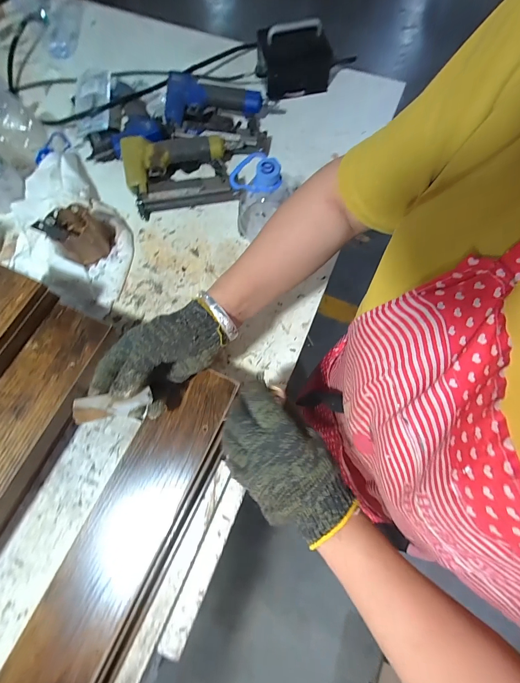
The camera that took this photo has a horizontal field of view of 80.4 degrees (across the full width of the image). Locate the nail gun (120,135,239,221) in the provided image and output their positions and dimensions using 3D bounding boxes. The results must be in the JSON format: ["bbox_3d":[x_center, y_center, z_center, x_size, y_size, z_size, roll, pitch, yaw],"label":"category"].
[{"bbox_3d":[-0.135,-0.291,0.532,0.185,0.049,0.128,-9,72,-4],"label":"nail gun"}]

